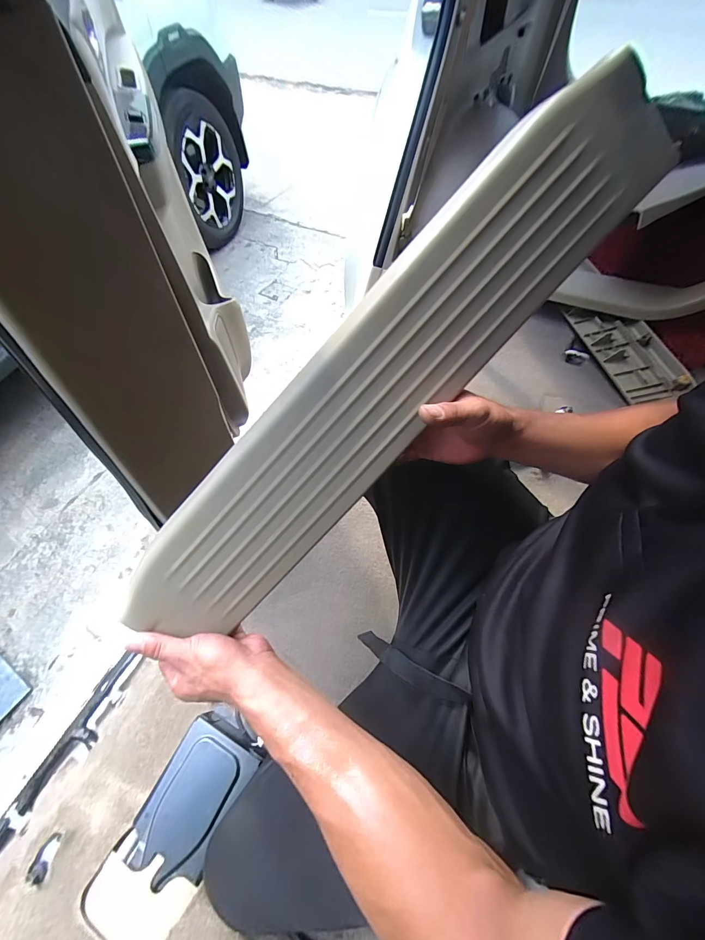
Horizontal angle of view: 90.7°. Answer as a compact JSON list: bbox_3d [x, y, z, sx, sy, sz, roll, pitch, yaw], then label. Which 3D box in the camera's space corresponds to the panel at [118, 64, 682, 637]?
[{"bbox_3d":[0.022,-0.081,0.318,0.129,0.018,0.607,42,96,-12],"label":"panel"}]

